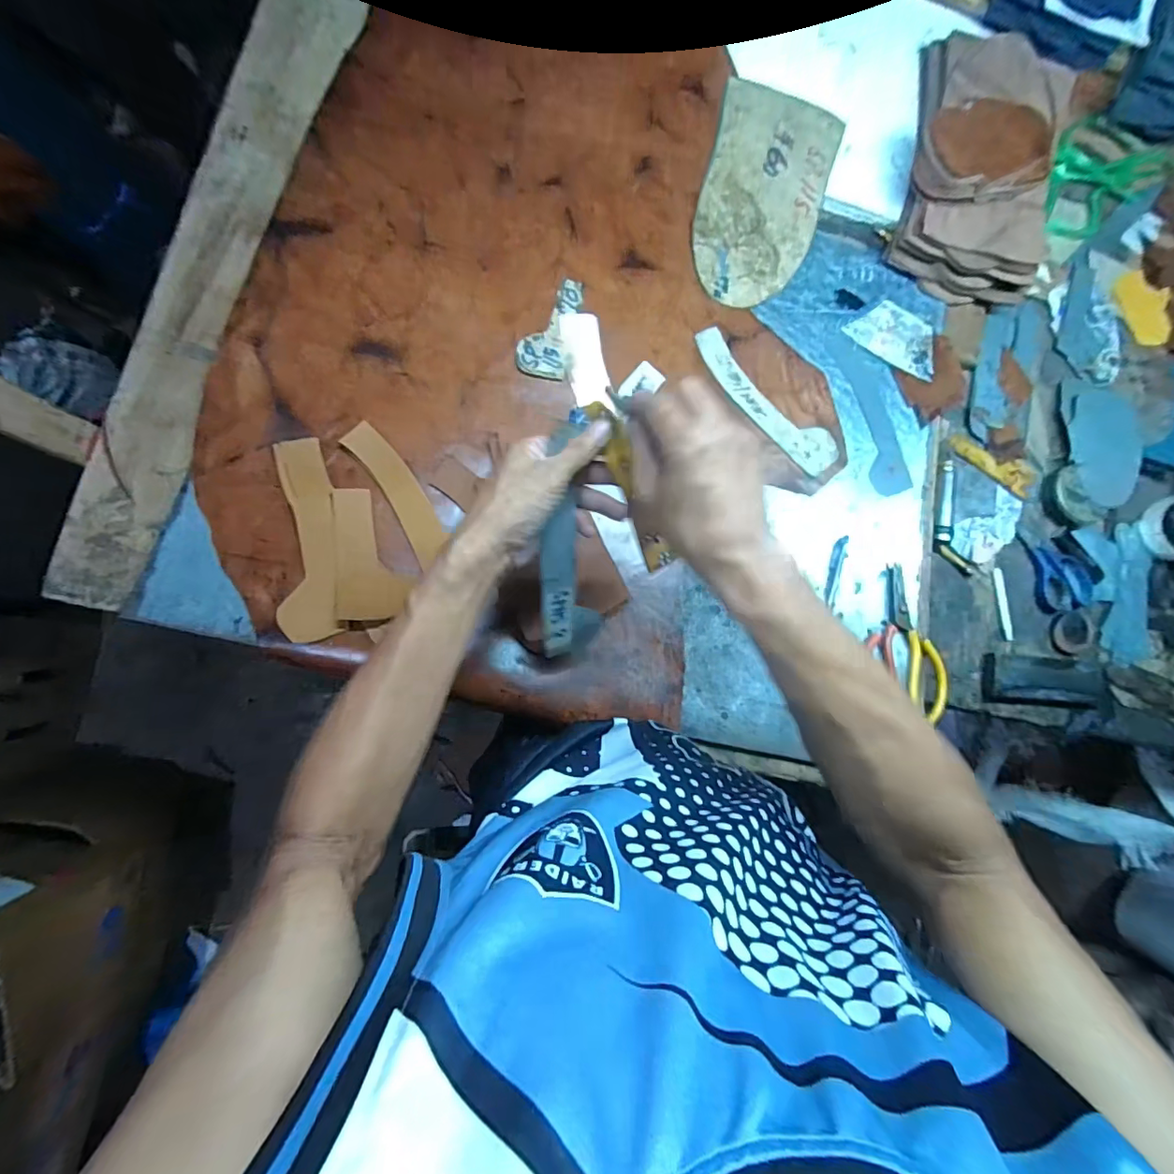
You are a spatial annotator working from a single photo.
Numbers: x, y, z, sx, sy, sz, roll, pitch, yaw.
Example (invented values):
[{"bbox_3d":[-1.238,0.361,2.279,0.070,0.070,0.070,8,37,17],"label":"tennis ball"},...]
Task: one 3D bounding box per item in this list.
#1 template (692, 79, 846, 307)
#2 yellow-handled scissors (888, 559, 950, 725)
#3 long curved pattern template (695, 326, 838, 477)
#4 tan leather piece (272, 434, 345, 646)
[{"bbox_3d":[0.209,-0.465,0.623,0.148,0.005,0.269,16,85,-9],"label":"template"},{"bbox_3d":[0.360,0.058,0.573,0.045,0.020,0.165,-11,87,-2],"label":"yellow-handled scissors"},{"bbox_3d":[0.202,-0.211,0.595,0.207,0.005,0.052,44,79,-3],"label":"long curved pattern template"},{"bbox_3d":[-0.263,-0.045,0.488,0.052,0.019,0.188,-9,87,-2],"label":"tan leather piece"}]

